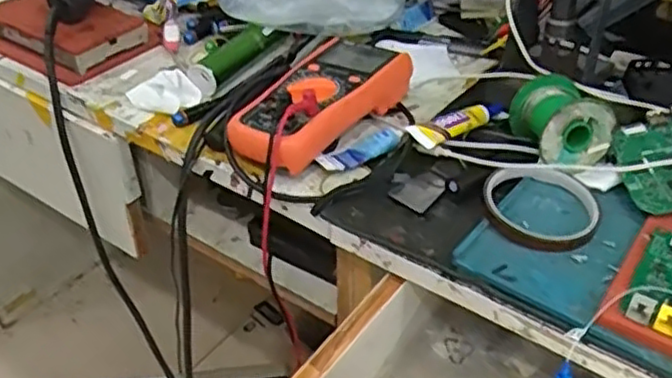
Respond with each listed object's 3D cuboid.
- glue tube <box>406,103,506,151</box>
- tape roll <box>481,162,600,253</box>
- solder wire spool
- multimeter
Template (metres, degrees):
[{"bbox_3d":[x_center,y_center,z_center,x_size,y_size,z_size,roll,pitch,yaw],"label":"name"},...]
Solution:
[{"bbox_3d":[0.106,-0.060,0.607,0.100,0.023,0.026,-29,46,-32],"label":"glue tube"},{"bbox_3d":[0.152,0.011,0.521,0.083,0.017,0.077,0,38,0],"label":"tape roll"},{"bbox_3d":[0.186,-0.059,0.577,0.062,0.050,0.076,-8,38,-8],"label":"solder wire spool"},{"bbox_3d":[-0.017,-0.083,0.630,0.093,0.051,0.186,27,46,32],"label":"multimeter"}]

